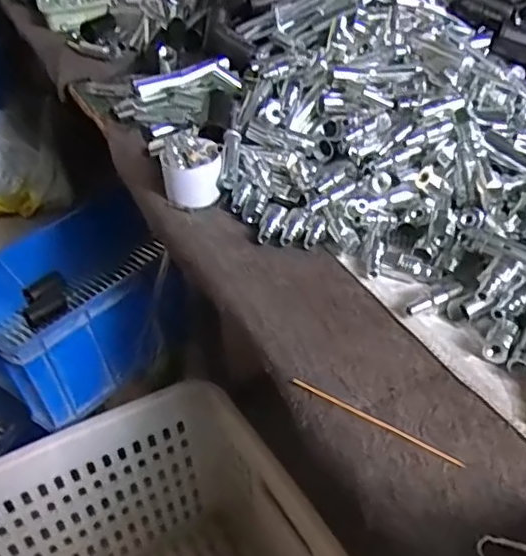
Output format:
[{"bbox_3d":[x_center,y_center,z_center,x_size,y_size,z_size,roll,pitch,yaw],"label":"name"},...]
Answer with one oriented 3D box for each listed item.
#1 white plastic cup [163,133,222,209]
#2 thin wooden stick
[{"bbox_3d":[-0.074,-0.115,0.646,0.064,0.058,0.060,-7,40,-4],"label":"white plastic cup"},{"bbox_3d":[0.078,0.099,0.428,0.131,0.004,0.007,21,46,27],"label":"thin wooden stick"}]

